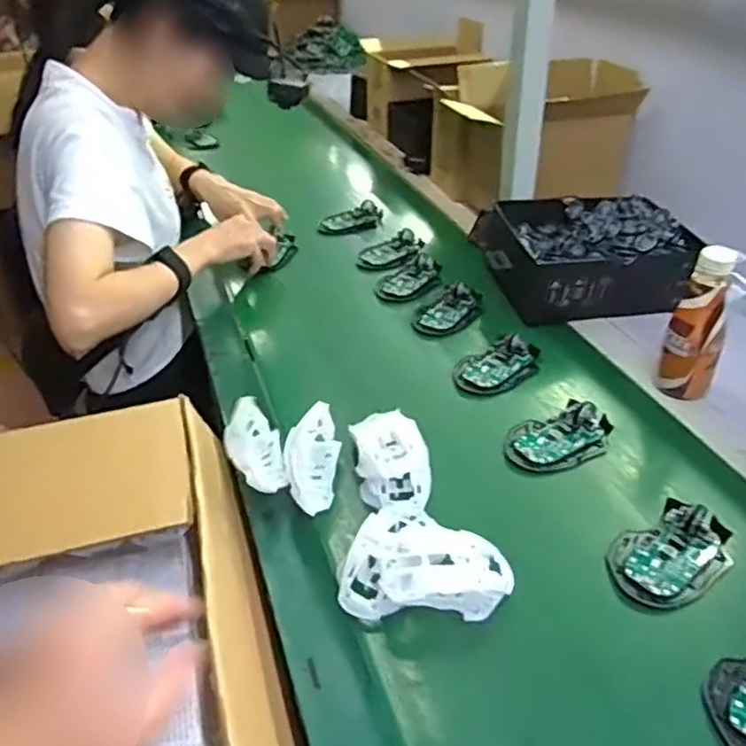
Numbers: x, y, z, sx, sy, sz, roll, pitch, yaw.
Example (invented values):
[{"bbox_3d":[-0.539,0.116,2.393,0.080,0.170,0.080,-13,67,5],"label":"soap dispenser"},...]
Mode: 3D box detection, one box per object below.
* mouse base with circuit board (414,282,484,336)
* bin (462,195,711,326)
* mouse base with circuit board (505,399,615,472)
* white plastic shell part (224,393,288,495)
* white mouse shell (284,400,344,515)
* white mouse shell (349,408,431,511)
[{"bbox_3d":[0.103,-0.089,0.910,0.070,0.026,0.113,20,41,28],"label":"mouse base with circuit board"},{"bbox_3d":[0.290,-0.169,0.957,0.250,0.093,0.238,-3,36,-2],"label":"bin"},{"bbox_3d":[0.193,0.062,0.692,0.113,0.026,0.068,-14,37,-16],"label":"mouse base with circuit board"},{"bbox_3d":[-0.113,0.073,0.652,0.050,0.064,0.096,-9,36,-10],"label":"white plastic shell part"},{"bbox_3d":[-0.057,0.083,0.639,0.042,0.062,0.105,2,36,6],"label":"white mouse shell"},{"bbox_3d":[0.018,0.084,0.639,0.068,0.047,0.088,-4,36,-2],"label":"white mouse shell"}]

